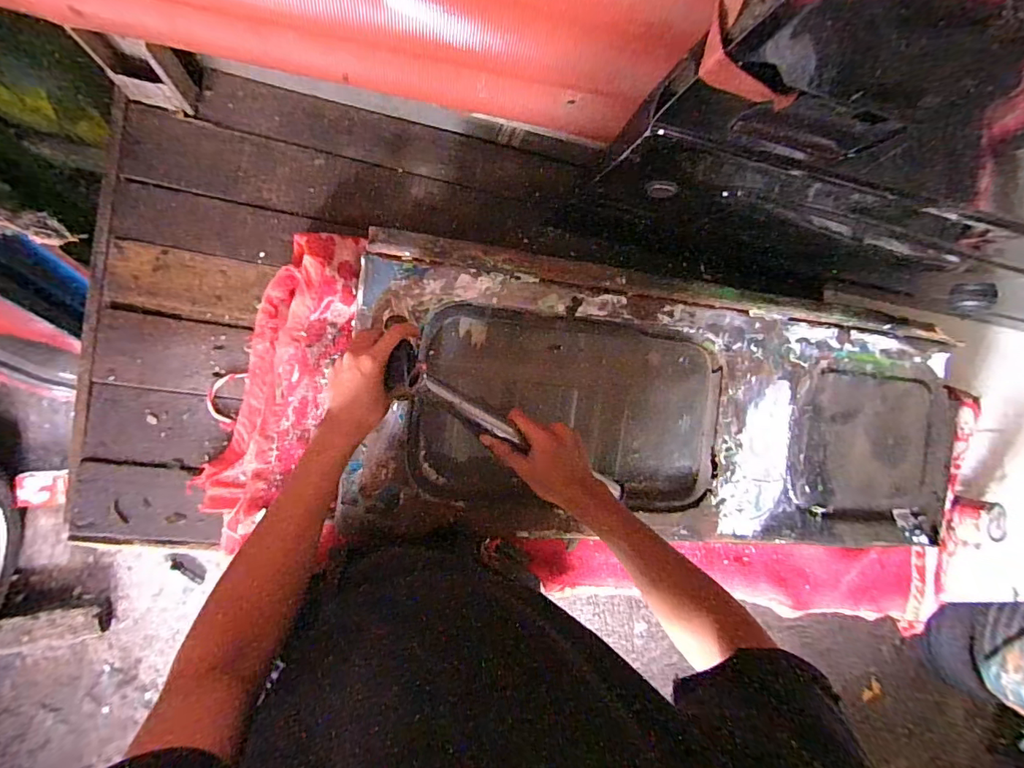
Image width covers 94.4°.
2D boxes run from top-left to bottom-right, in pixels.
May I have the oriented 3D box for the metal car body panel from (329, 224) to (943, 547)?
[{"bbox_3d":[0.274,0.049,0.706,0.973,0.052,0.371,7,91,-12],"label":"metal car body panel"}]

